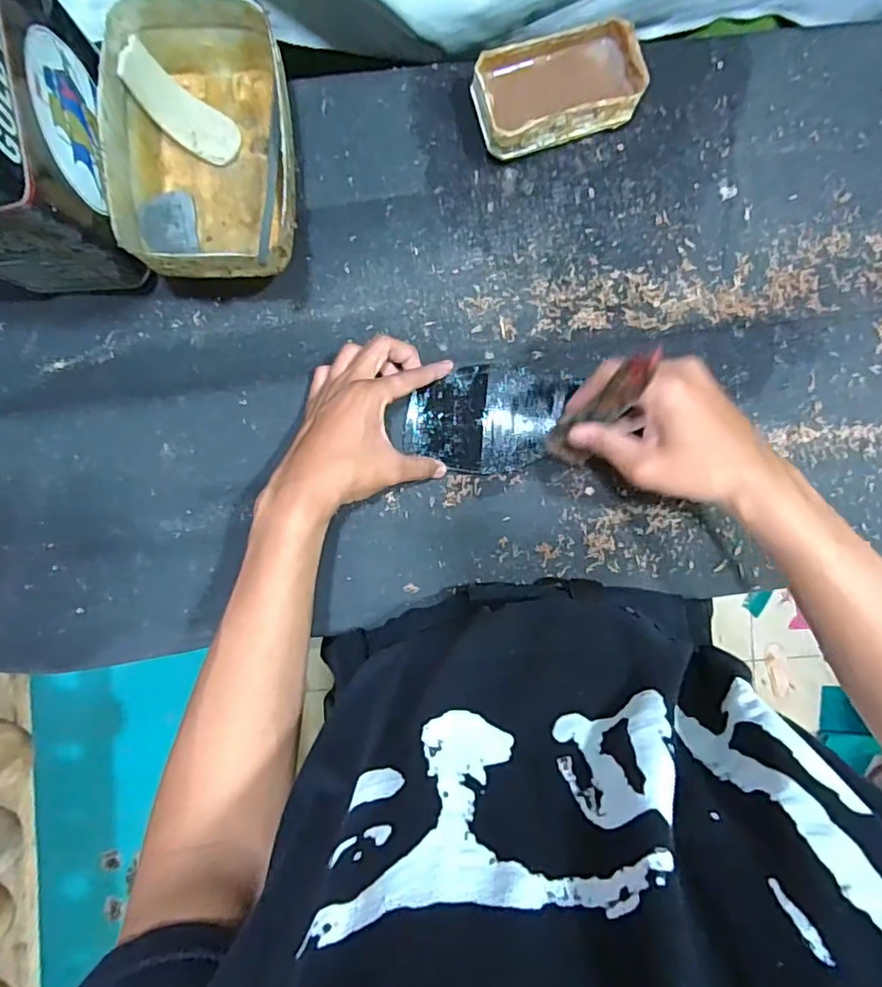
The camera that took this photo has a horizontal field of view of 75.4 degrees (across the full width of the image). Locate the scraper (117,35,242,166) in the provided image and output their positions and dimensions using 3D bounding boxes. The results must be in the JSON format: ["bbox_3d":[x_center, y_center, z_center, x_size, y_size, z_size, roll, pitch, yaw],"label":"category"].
[{"bbox_3d":[-0.199,-0.293,0.436,0.090,0.017,0.037,33,92,-34],"label":"scraper"}]

